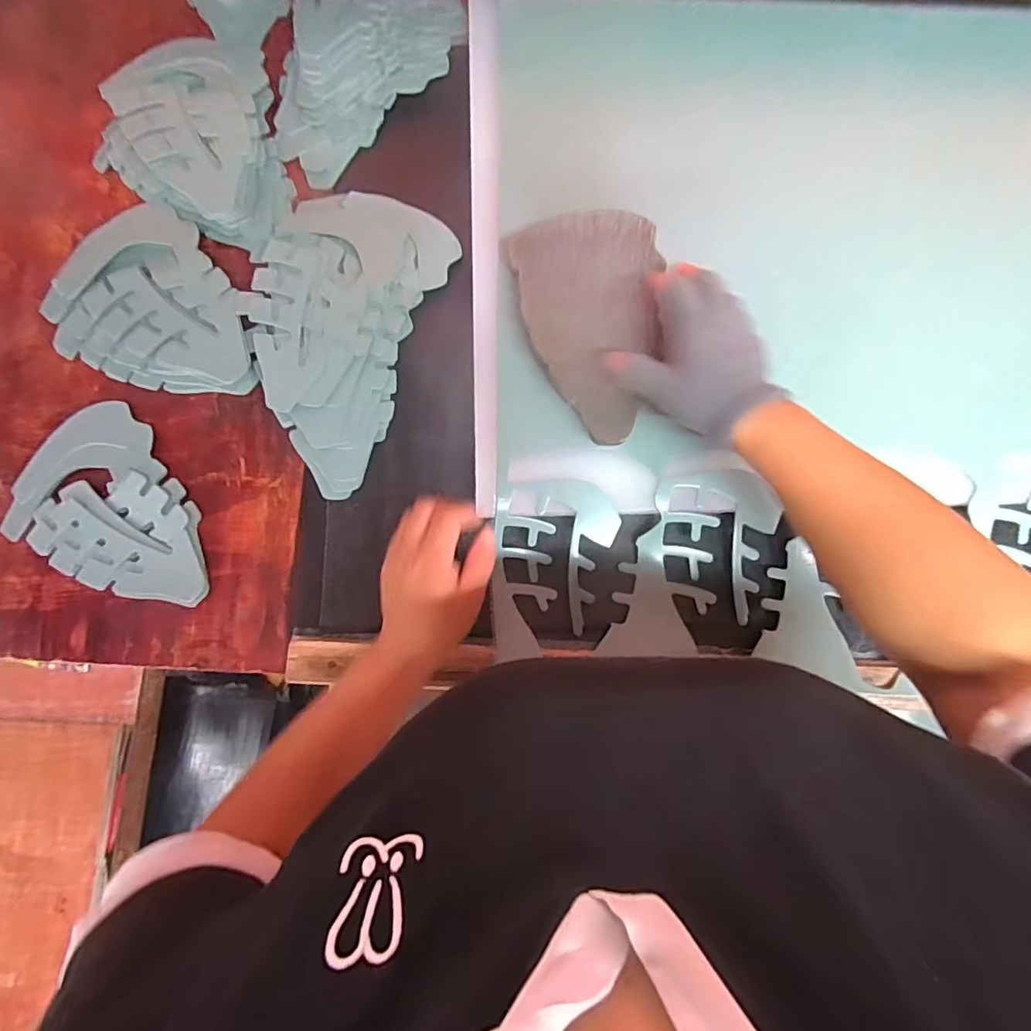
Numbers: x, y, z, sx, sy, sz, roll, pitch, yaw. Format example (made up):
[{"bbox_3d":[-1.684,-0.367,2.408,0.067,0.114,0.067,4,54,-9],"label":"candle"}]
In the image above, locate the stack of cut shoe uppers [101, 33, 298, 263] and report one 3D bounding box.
[{"bbox_3d":[-0.287,-0.351,0.506,0.206,0.037,0.153,30,83,5],"label":"stack of cut shoe uppers"}]

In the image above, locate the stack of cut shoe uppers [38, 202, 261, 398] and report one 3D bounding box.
[{"bbox_3d":[-0.314,-0.187,0.490,0.197,0.022,0.149,25,83,5],"label":"stack of cut shoe uppers"}]

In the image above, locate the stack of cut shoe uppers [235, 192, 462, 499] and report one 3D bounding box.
[{"bbox_3d":[-0.166,-0.166,0.482,0.159,0.026,0.262,19,82,4],"label":"stack of cut shoe uppers"}]

